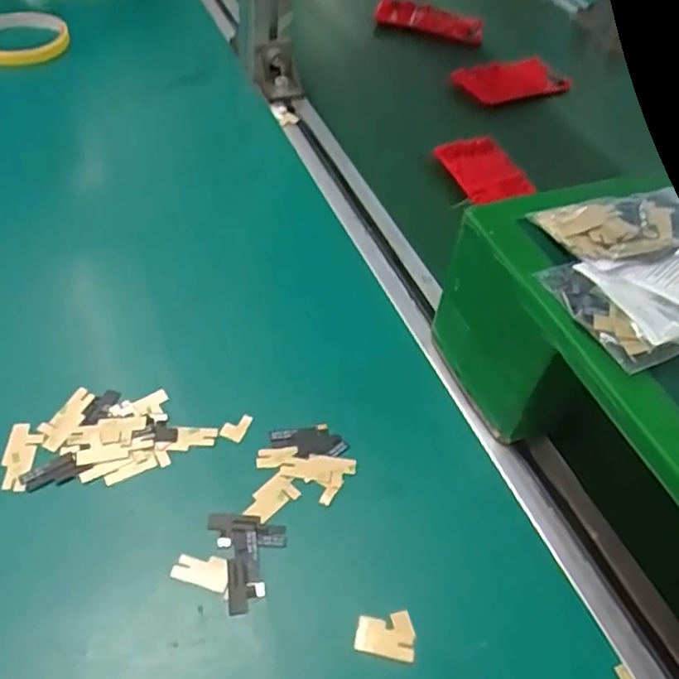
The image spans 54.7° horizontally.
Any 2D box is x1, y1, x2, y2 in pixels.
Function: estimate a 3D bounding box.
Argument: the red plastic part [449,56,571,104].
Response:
[{"bbox_3d":[0.169,-0.263,0.663,0.124,0.023,0.048,-15,53,-18],"label":"red plastic part"}]

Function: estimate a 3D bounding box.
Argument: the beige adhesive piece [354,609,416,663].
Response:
[{"bbox_3d":[0.022,0.137,0.308,0.027,0.004,0.021,12,49,4],"label":"beige adhesive piece"}]

